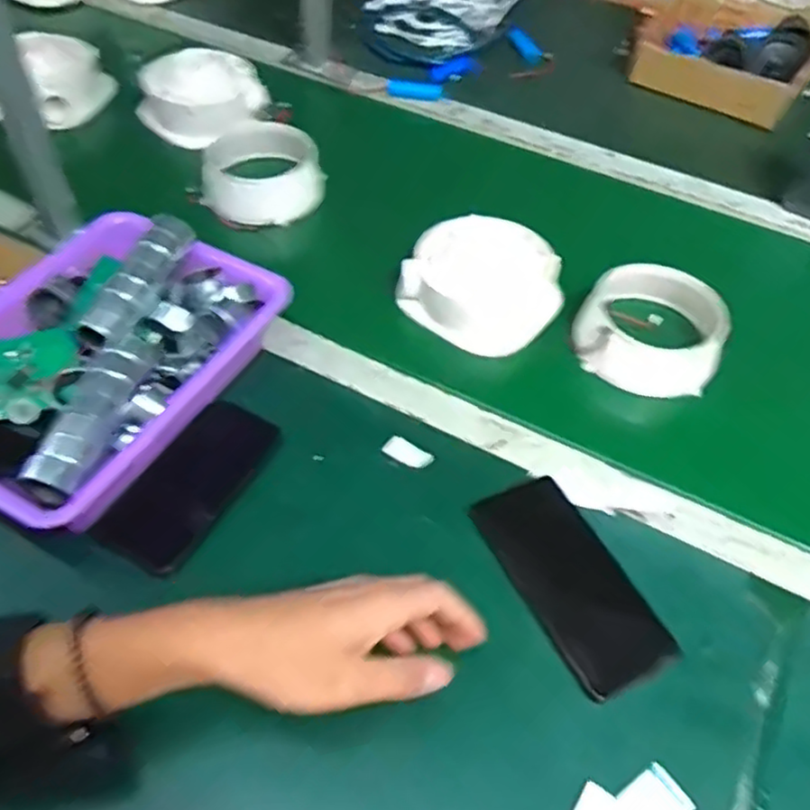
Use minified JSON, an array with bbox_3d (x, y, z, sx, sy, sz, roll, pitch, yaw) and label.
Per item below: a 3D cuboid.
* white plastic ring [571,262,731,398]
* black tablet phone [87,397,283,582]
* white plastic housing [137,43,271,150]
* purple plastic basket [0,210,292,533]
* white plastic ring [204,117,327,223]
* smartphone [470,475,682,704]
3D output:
[{"bbox_3d":[0.225,-0.070,0.652,0.127,0.062,0.109,13,53,7],"label":"white plastic ring"},{"bbox_3d":[-0.165,0.058,0.549,0.071,0.008,0.146,26,55,17],"label":"black tablet phone"},{"bbox_3d":[-0.233,-0.357,0.825,0.140,0.052,0.161,-13,54,-12],"label":"white plastic housing"},{"bbox_3d":[-0.239,-0.034,0.571,0.204,0.086,0.280,26,55,17],"label":"purple plastic basket"},{"bbox_3d":[-0.163,-0.269,0.808,0.130,0.064,0.139,-9,53,-9],"label":"white plastic ring"},{"bbox_3d":[0.122,0.128,0.523,0.078,0.014,0.162,-22,56,-18],"label":"smartphone"}]

